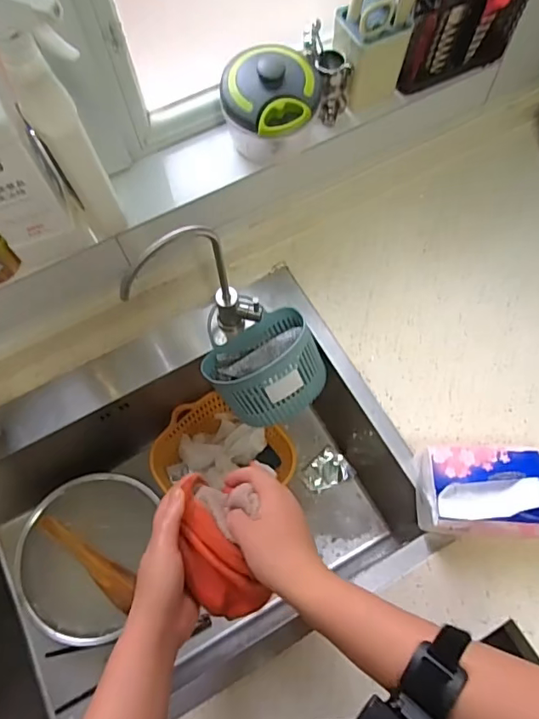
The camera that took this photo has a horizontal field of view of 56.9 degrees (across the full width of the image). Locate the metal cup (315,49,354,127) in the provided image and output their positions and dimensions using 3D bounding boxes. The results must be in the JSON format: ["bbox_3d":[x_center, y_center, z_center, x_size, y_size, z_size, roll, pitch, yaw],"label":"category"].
[{"bbox_3d":[0.081,-0.352,0.643,0.043,0.075,0.048,2,67,3],"label":"metal cup"}]

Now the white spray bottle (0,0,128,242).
[{"bbox_3d":[-0.198,-0.231,0.497,0.062,0.257,0.053,-26,69,-9],"label":"white spray bottle"}]

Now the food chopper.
[{"bbox_3d":[0.002,-0.309,0.611,0.112,0.100,0.107,-2,67,1],"label":"food chopper"}]

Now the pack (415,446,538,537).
[{"bbox_3d":[0.260,0.155,0.586,0.163,0.086,0.098,0,68,2],"label":"pack"}]

